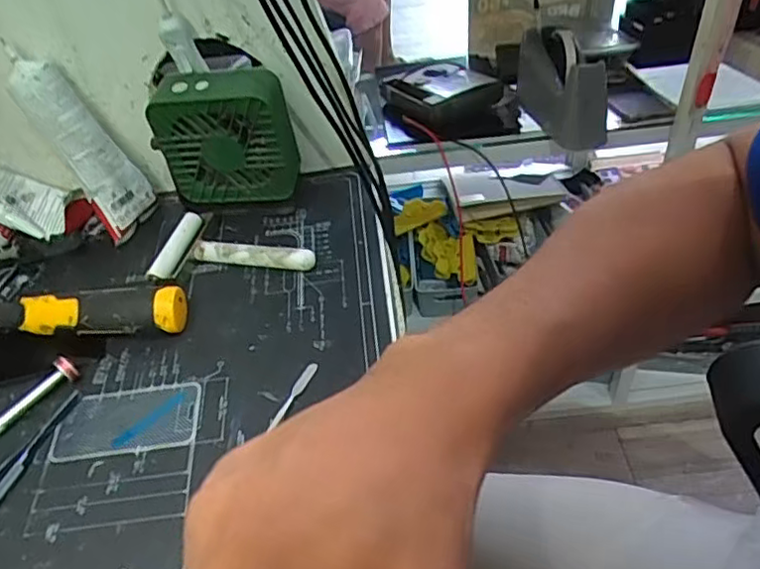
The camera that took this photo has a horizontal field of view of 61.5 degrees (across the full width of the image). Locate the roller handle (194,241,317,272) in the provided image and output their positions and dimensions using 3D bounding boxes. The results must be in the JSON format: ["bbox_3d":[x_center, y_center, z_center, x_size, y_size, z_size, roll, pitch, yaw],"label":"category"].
[{"bbox_3d":[-0.094,-0.022,0.481,0.093,0.019,0.013,5,48,12],"label":"roller handle"}]

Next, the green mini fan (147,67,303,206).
[{"bbox_3d":[-0.113,-0.108,0.498,0.106,0.110,0.039,0,47,7],"label":"green mini fan"}]

